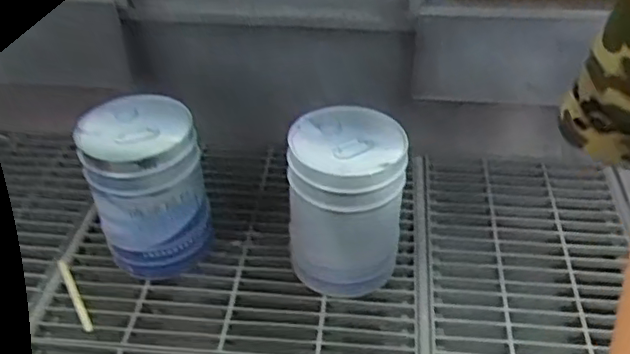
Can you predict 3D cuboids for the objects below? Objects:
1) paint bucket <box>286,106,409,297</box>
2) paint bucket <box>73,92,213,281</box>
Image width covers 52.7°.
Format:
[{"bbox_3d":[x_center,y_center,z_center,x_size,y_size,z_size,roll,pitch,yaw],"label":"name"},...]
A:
[{"bbox_3d":[0.073,0.072,1.539,0.262,0.403,0.272,-4,37,3],"label":"paint bucket"},{"bbox_3d":[-0.406,0.028,1.597,0.270,0.383,0.260,-17,38,-13],"label":"paint bucket"}]

